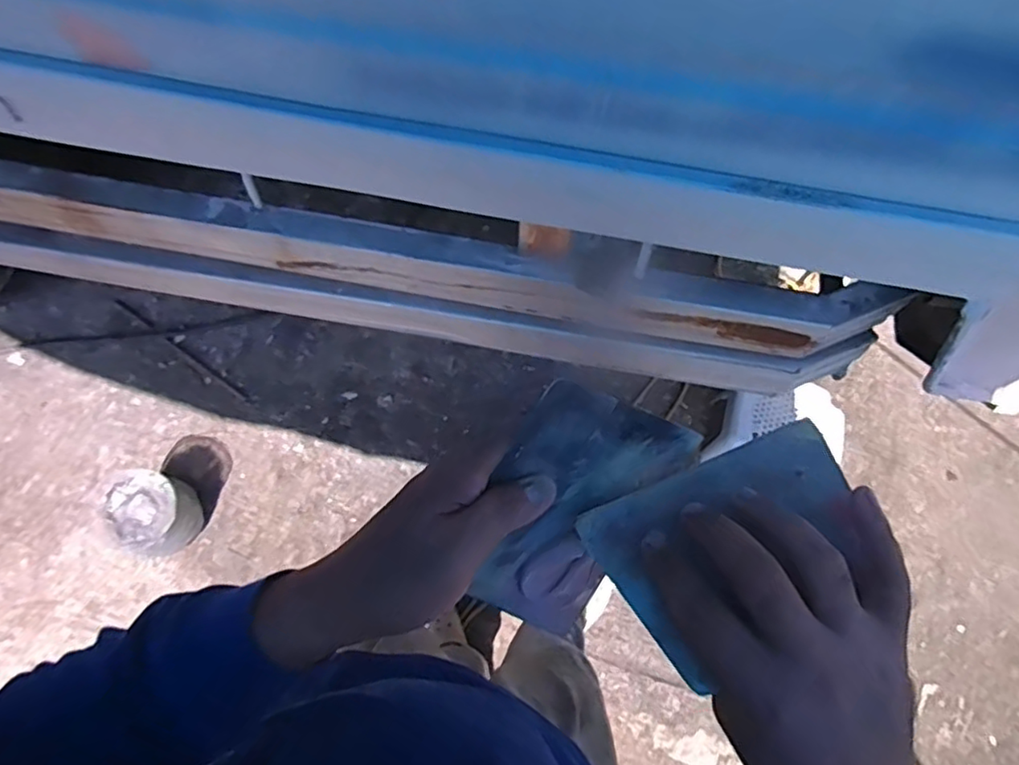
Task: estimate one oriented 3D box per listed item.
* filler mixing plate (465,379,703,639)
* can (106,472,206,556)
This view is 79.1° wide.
[{"bbox_3d":[0.029,0.069,0.327,0.095,0.007,0.135,29,100,-23],"label":"filler mixing plate"},{"bbox_3d":[-0.803,0.297,1.388,0.165,0.134,0.175,3,74,-1],"label":"can"}]

